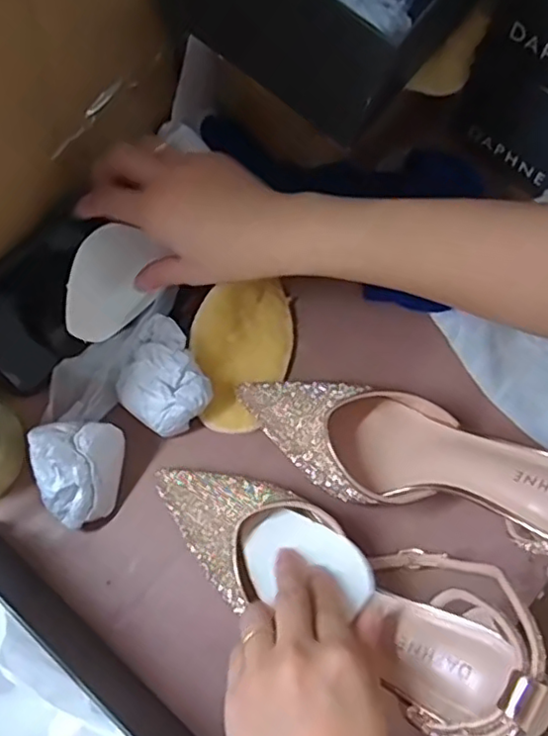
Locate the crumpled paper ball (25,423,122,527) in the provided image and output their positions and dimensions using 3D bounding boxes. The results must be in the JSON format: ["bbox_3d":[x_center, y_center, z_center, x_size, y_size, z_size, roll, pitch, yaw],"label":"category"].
[{"bbox_3d":[-0.126,0.068,0.403,0.047,0.057,0.059,-4,70,-2],"label":"crumpled paper ball"}]

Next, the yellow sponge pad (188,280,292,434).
[{"bbox_3d":[-0.026,-0.013,0.460,0.072,0.011,0.117,15,71,-12],"label":"yellow sponge pad"}]

